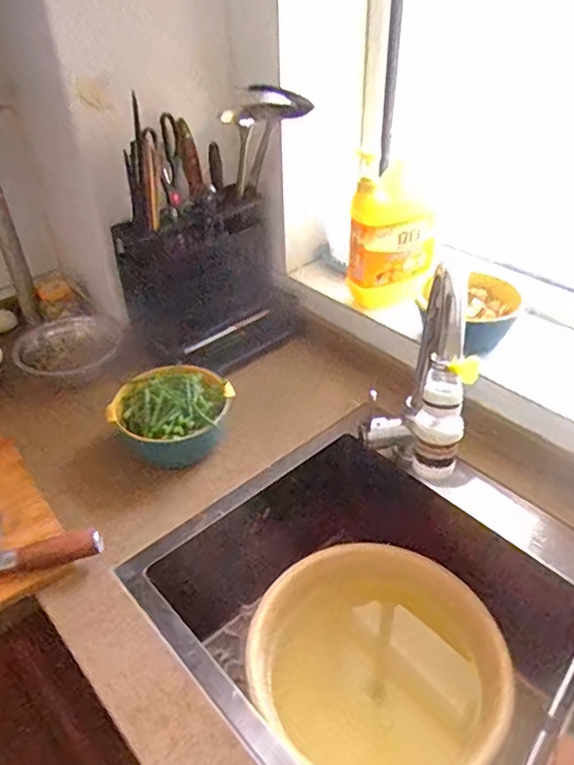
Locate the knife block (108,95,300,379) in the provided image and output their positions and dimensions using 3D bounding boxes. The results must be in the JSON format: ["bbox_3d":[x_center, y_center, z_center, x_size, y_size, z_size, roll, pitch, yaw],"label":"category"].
[{"bbox_3d":[-0.131,-0.213,0.931,0.267,0.341,0.142,-18,41,-18],"label":"knife block"}]

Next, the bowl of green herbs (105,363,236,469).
[{"bbox_3d":[-0.156,0.052,0.805,0.159,0.092,0.154,-2,38,1],"label":"bowl of green herbs"}]

